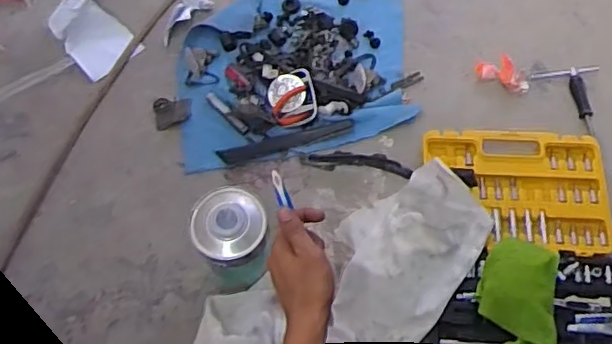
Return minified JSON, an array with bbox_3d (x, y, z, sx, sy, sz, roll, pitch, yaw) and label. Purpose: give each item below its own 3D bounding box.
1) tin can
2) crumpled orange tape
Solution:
[{"bbox_3d":[-0.099,0.095,0.866,0.099,0.144,0.108,-14,64,-6],"label":"tin can"},{"bbox_3d":[0.333,-0.168,1.052,0.091,0.030,0.042,26,65,13],"label":"crumpled orange tape"}]

